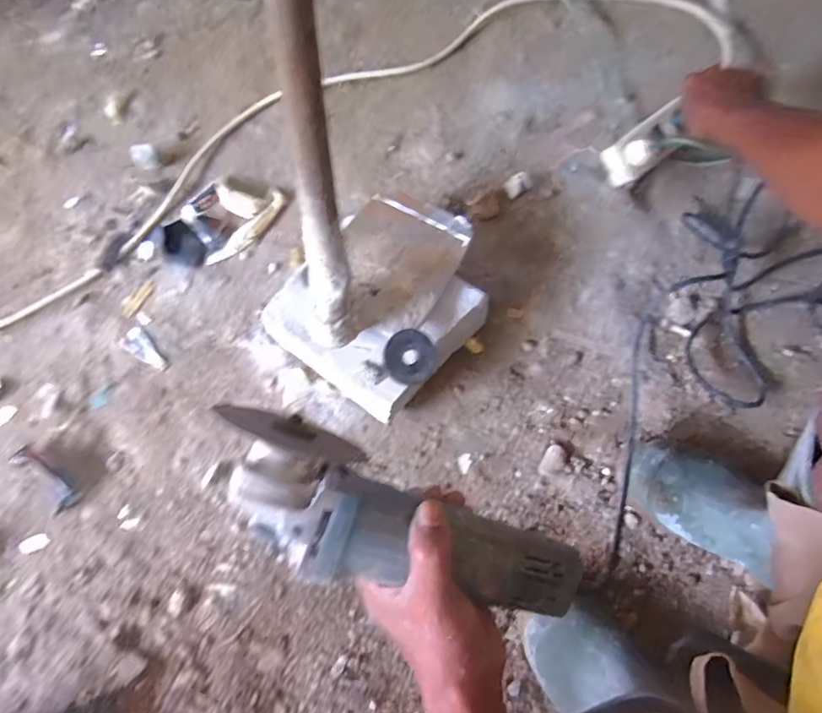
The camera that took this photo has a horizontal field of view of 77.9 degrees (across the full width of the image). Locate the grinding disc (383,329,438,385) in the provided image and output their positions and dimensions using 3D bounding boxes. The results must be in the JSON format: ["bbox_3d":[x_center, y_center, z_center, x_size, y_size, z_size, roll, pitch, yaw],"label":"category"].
[{"bbox_3d":[-0.001,0.000,0.610,0.062,0.006,0.063,1,83,-11],"label":"grinding disc"}]

